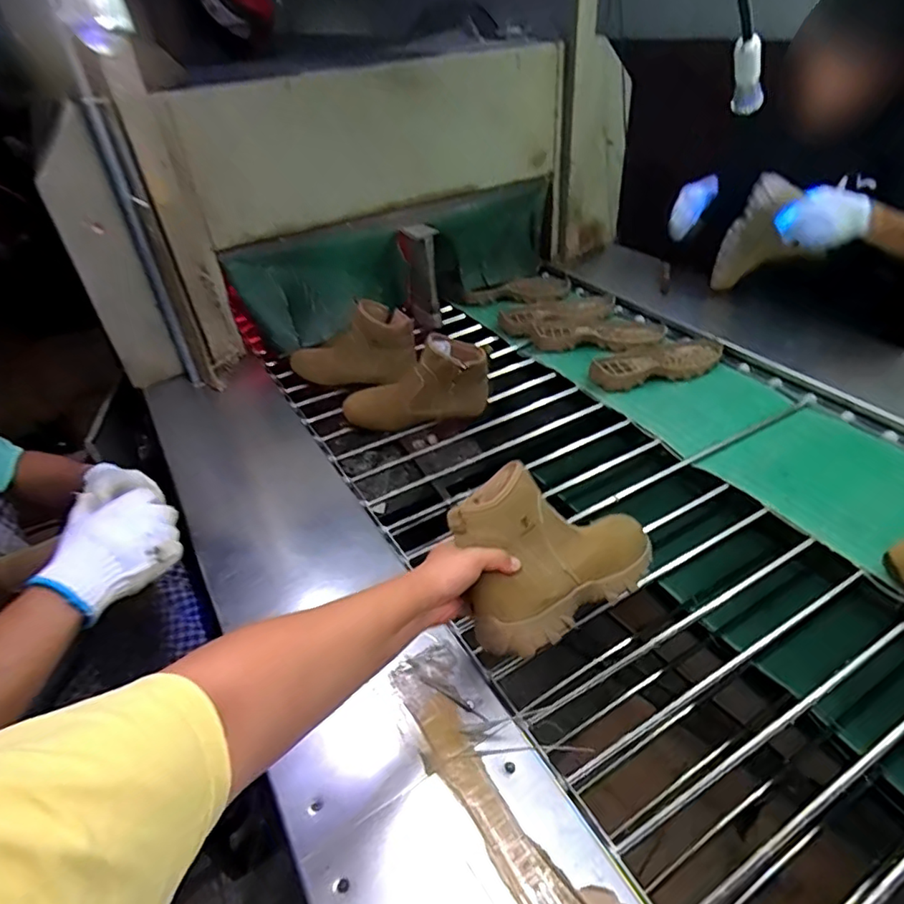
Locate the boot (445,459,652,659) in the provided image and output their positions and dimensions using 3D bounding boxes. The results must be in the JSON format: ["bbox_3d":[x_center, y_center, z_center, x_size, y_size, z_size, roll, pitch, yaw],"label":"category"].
[{"bbox_3d":[0.121,0.106,0.681,0.270,0.093,0.188,-14,78,-34],"label":"boot"}]

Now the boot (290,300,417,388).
[{"bbox_3d":[-0.207,-0.222,1.179,0.276,0.160,0.100,9,42,19],"label":"boot"}]

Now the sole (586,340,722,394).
[{"bbox_3d":[0.414,-0.180,1.149,0.274,0.026,0.113,-13,40,-8],"label":"sole"}]

